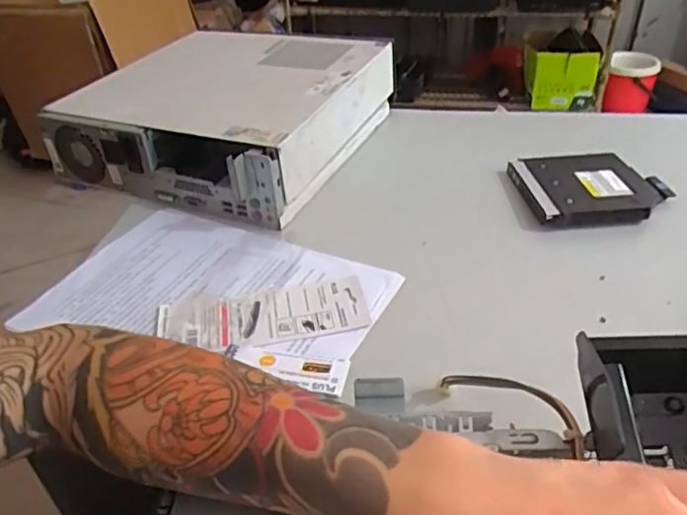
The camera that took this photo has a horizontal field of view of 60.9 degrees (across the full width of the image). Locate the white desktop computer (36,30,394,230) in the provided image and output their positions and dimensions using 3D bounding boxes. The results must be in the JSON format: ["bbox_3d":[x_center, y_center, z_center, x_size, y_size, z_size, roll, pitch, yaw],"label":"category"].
[{"bbox_3d":[-0.144,-0.198,0.767,0.342,0.095,0.328,18,41,25],"label":"white desktop computer"}]

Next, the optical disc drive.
[{"bbox_3d":[0.271,-0.081,0.641,0.152,0.018,0.136,-5,35,-3],"label":"optical disc drive"}]

